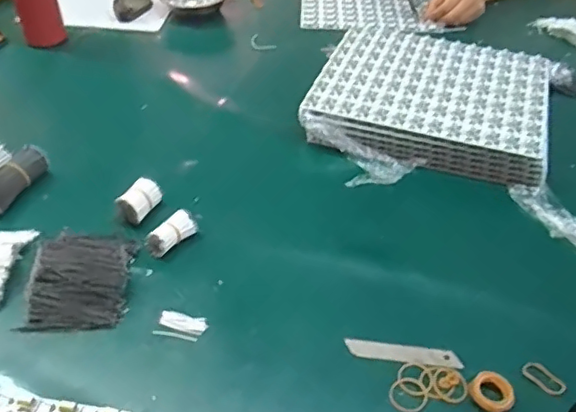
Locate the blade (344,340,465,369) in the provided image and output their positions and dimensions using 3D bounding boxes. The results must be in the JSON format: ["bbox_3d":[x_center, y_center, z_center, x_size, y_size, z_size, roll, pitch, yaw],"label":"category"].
[{"bbox_3d":[0.103,0.131,0.497,0.099,0.004,0.018,7,45,5],"label":"blade"}]

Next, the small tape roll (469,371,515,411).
[{"bbox_3d":[0.170,0.154,0.462,0.033,0.009,0.034,1,44,-1],"label":"small tape roll"}]

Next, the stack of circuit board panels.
[{"bbox_3d":[0.203,-0.149,0.762,0.313,0.046,0.266,17,46,14],"label":"stack of circuit board panels"}]

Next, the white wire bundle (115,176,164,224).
[{"bbox_3d":[-0.164,-0.005,0.620,0.027,0.029,0.052,21,47,18],"label":"white wire bundle"}]

